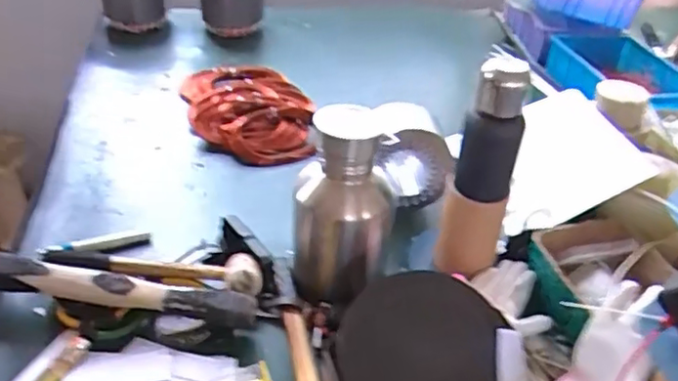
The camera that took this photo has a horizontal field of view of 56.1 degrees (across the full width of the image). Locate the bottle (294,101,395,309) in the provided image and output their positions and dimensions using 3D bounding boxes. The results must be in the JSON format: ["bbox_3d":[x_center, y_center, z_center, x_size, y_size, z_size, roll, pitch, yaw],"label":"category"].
[{"bbox_3d":[0.004,0.024,0.769,0.116,0.235,0.097,2,36,-2],"label":"bottle"}]

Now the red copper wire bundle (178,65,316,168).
[{"bbox_3d":[-0.161,-0.146,1.133,0.203,0.047,0.291,-9,38,-17],"label":"red copper wire bundle"}]

